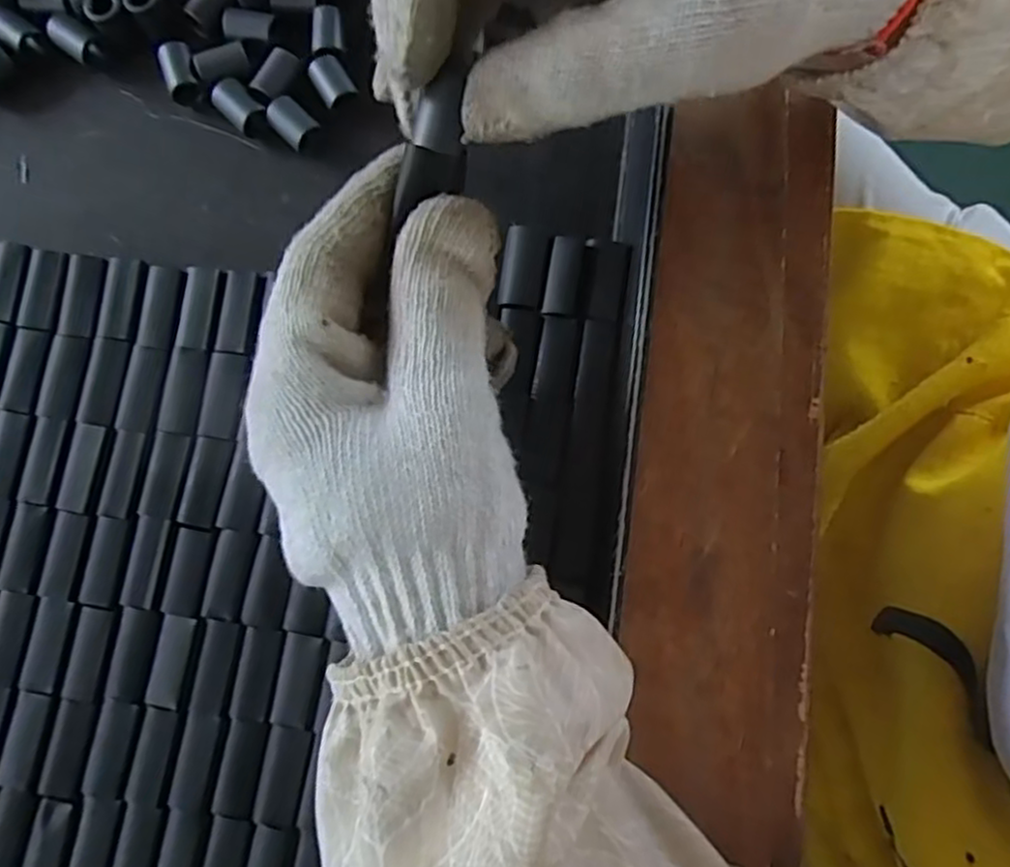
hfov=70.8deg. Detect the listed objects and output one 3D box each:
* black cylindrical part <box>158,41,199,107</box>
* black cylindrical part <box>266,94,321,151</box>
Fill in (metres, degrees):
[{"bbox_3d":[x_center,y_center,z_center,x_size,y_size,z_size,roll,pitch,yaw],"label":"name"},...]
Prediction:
[{"bbox_3d":[-0.132,-0.146,0.289,0.013,0.013,0.020,-18,81,-3],"label":"black cylindrical part"},{"bbox_3d":[-0.086,-0.123,0.285,0.020,0.012,0.013,42,82,7],"label":"black cylindrical part"}]

